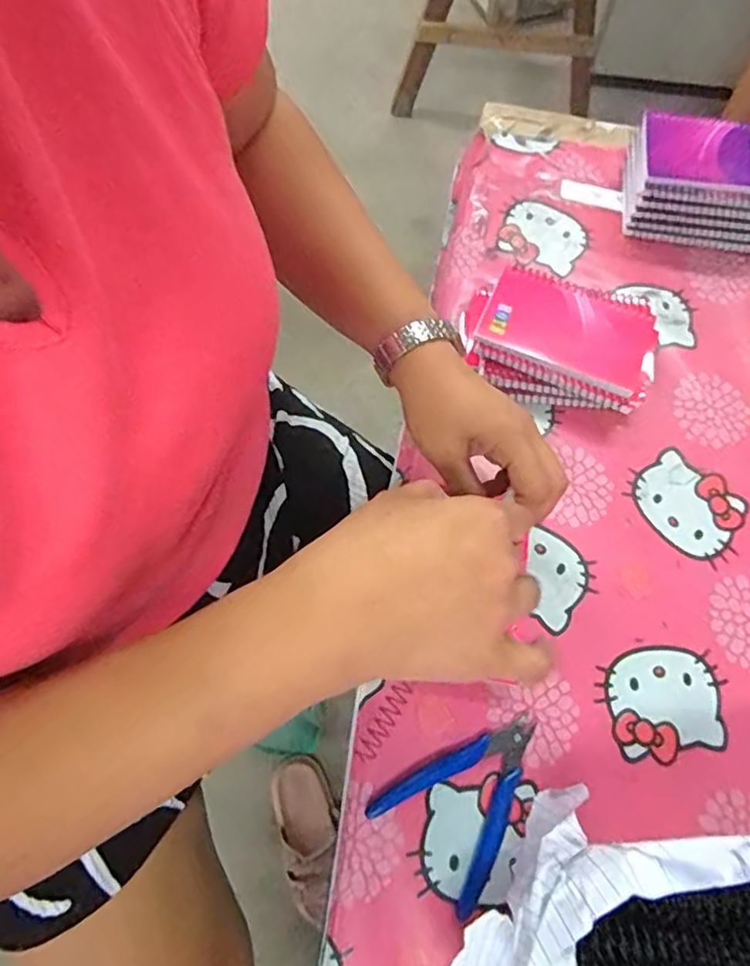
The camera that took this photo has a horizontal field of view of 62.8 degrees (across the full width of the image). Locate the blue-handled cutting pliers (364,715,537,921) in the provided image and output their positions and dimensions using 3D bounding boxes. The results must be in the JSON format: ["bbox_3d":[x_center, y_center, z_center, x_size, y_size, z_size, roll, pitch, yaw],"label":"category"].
[{"bbox_3d":[0.062,0.200,0.403,0.083,0.006,0.115,40,73,14],"label":"blue-handled cutting pliers"}]

